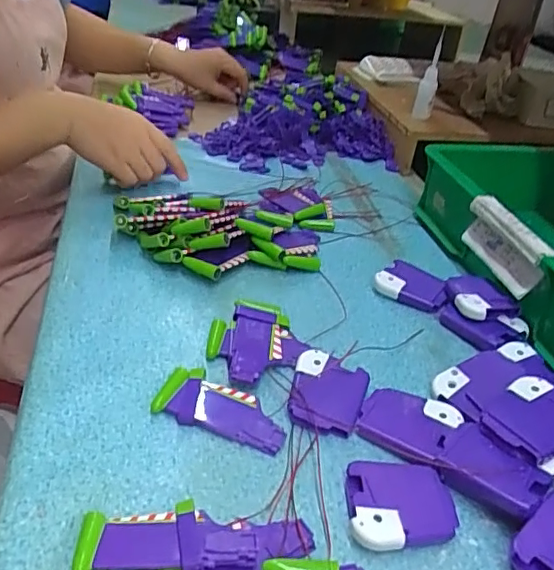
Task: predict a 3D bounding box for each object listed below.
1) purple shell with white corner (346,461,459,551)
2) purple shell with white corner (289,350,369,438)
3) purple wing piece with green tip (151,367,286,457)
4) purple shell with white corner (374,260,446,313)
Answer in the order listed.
[{"bbox_3d":[0.071,0.127,0.320,0.061,0.016,0.051,3,36,-4],"label":"purple shell with white corner"},{"bbox_3d":[0.034,0.074,0.384,0.049,0.015,0.059,15,37,13],"label":"purple shell with white corner"},{"bbox_3d":[-0.036,0.082,0.370,0.088,0.011,0.039,15,37,13],"label":"purple wing piece with green tip"},{"bbox_3d":[0.121,0.000,0.508,0.058,0.020,0.046,18,38,17],"label":"purple shell with white corner"}]

